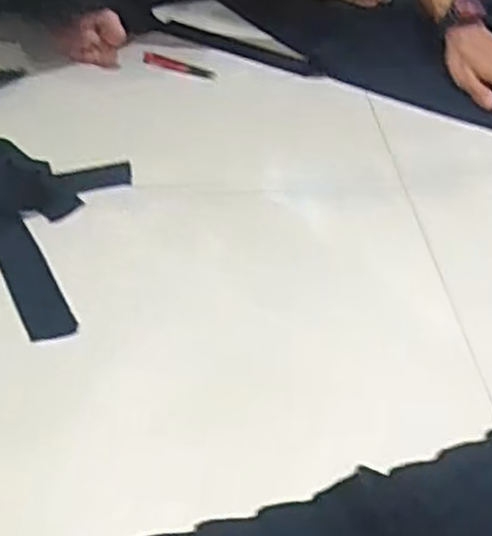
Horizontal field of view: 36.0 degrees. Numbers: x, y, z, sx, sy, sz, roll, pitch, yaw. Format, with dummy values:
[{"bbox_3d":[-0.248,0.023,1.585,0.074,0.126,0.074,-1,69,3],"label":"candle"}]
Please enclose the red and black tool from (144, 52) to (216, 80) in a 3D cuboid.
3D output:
[{"bbox_3d":[-0.093,-0.283,1.062,0.111,0.005,0.025,17,45,15],"label":"red and black tool"}]

